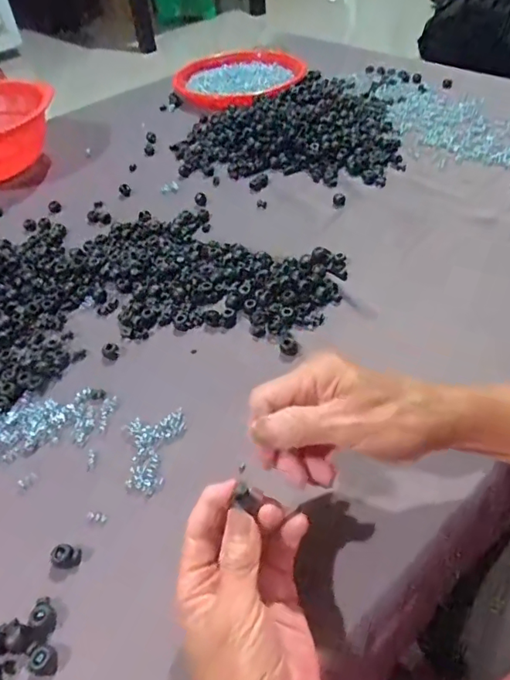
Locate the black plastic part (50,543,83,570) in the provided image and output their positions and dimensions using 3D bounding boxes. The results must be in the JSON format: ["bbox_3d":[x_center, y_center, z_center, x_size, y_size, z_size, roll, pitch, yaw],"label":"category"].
[{"bbox_3d":[-0.128,0.146,0.346,0.016,0.013,0.014,4,46,9],"label":"black plastic part"}]

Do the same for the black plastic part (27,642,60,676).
[{"bbox_3d":[-0.126,0.190,0.305,0.017,0.012,0.015,15,49,19],"label":"black plastic part"}]

